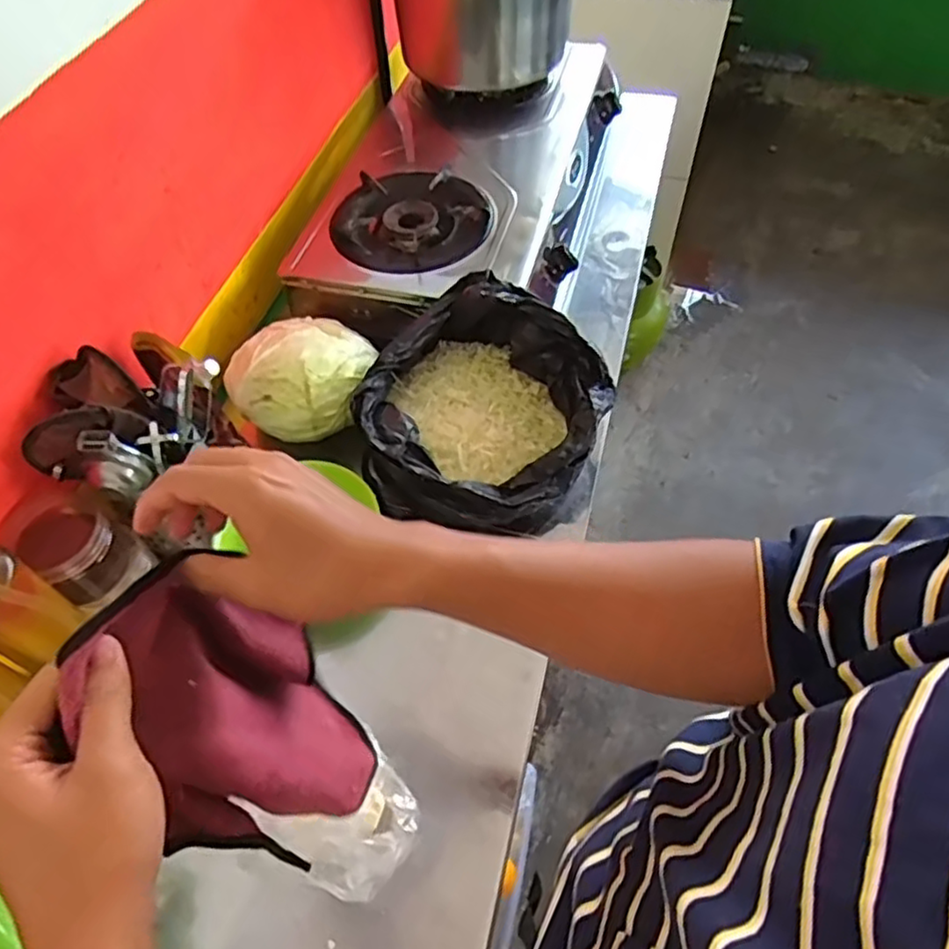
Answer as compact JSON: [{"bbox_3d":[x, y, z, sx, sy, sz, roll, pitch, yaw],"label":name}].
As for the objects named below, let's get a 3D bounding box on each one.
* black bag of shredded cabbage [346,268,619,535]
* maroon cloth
[{"bbox_3d":[0.006,-0.067,0.776,0.256,0.155,0.245,30,62,21],"label":"black bag of shredded cabbage"},{"bbox_3d":[-0.140,0.157,0.423,0.053,0.278,0.132,-3,54,20],"label":"maroon cloth"}]

